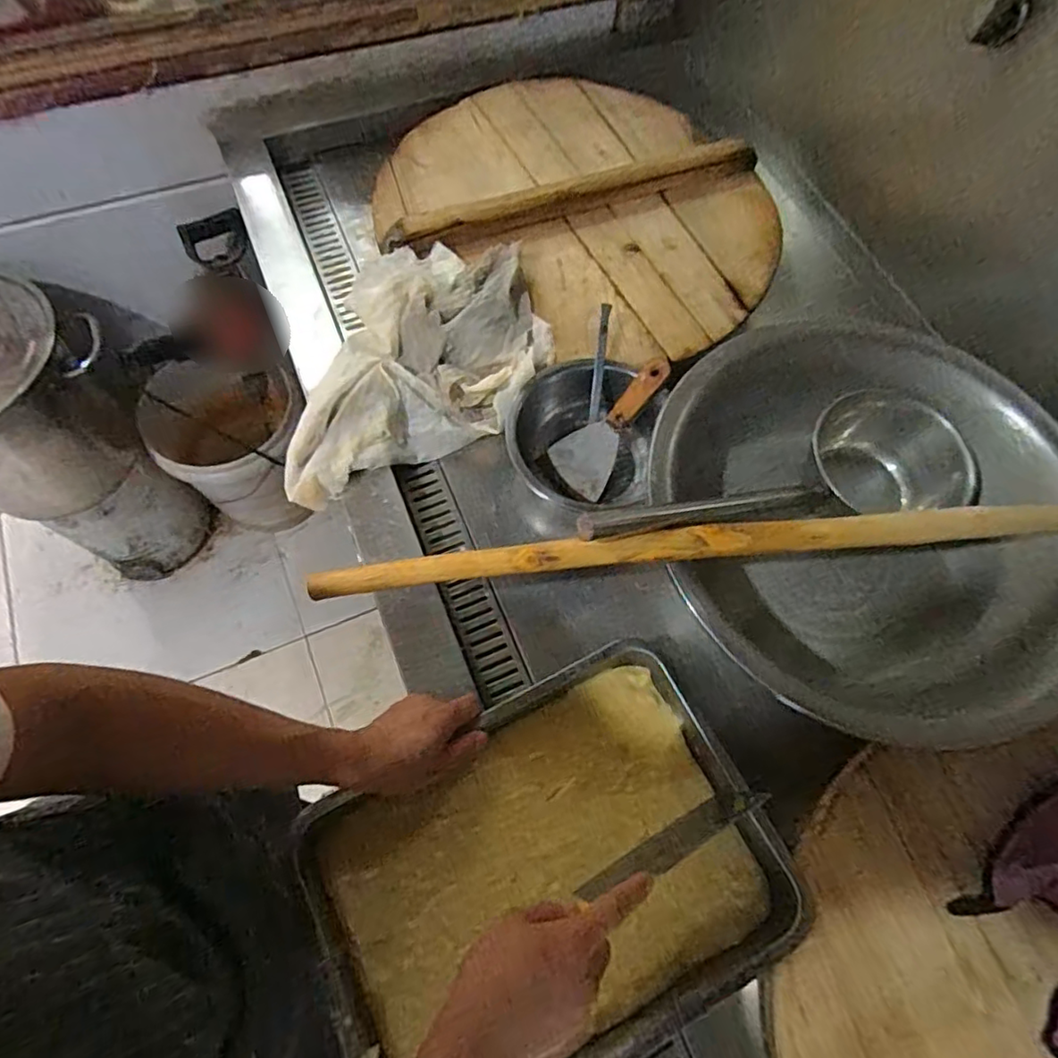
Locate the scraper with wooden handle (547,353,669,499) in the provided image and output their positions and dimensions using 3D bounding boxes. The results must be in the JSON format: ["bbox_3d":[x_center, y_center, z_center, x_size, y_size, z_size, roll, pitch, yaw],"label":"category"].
[{"bbox_3d":[0.104,-0.126,0.736,0.080,0.018,0.178,44,106,15],"label":"scraper with wooden handle"}]

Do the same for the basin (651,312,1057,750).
[{"bbox_3d":[0.355,-0.009,0.678,0.438,0.159,0.450,1,67,-3],"label":"basin"}]

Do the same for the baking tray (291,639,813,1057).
[{"bbox_3d":[0.016,0.301,0.530,0.378,0.030,0.283,-26,71,-13],"label":"baking tray"}]

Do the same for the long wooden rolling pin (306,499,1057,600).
[{"bbox_3d":[0.195,0.012,0.565,0.774,0.027,0.027,-4,67,-5],"label":"long wooden rolling pin"}]

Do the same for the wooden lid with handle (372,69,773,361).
[{"bbox_3d":[0.089,-0.470,0.854,0.525,0.056,0.483,1,67,-3],"label":"wooden lid with handle"}]

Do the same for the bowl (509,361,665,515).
[{"bbox_3d":[0.075,-0.115,0.745,0.170,0.083,0.179,1,67,-3],"label":"bowl"}]

